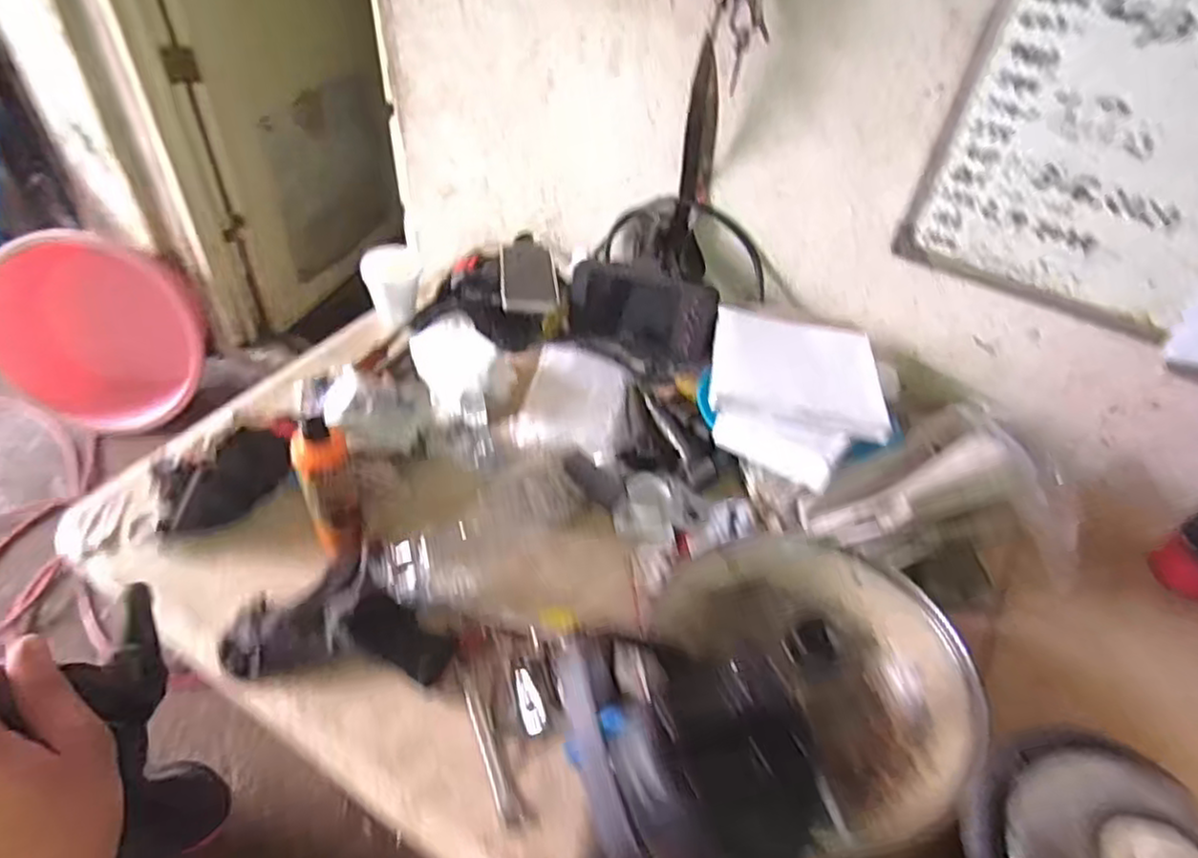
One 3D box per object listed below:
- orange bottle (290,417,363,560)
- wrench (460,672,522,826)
[{"bbox_3d":[-0.270,0.055,0.714,0.051,0.160,0.057,-13,47,-18],"label":"orange bottle"},{"bbox_3d":[-0.097,0.277,0.631,0.018,0.004,0.141,-14,48,-18],"label":"wrench"}]

